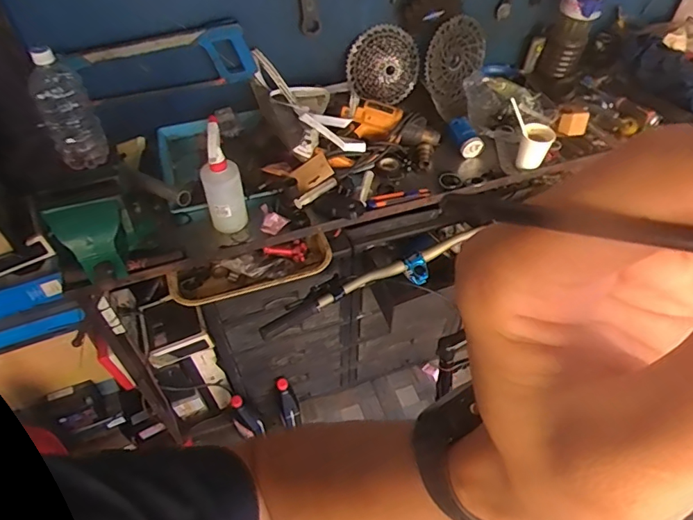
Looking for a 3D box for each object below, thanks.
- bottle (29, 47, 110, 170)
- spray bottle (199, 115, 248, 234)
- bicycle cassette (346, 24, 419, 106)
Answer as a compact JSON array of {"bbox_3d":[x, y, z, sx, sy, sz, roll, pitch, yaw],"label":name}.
[{"bbox_3d":[-0.471,-0.255,0.824,0.083,0.200,0.064,-26,56,-20],"label":"bottle"},{"bbox_3d":[-0.239,-0.157,0.936,0.070,0.225,0.069,-13,52,-11],"label":"spray bottle"},{"bbox_3d":[0.098,-0.485,1.245,0.192,0.168,0.045,-17,53,-14],"label":"bicycle cassette"}]

